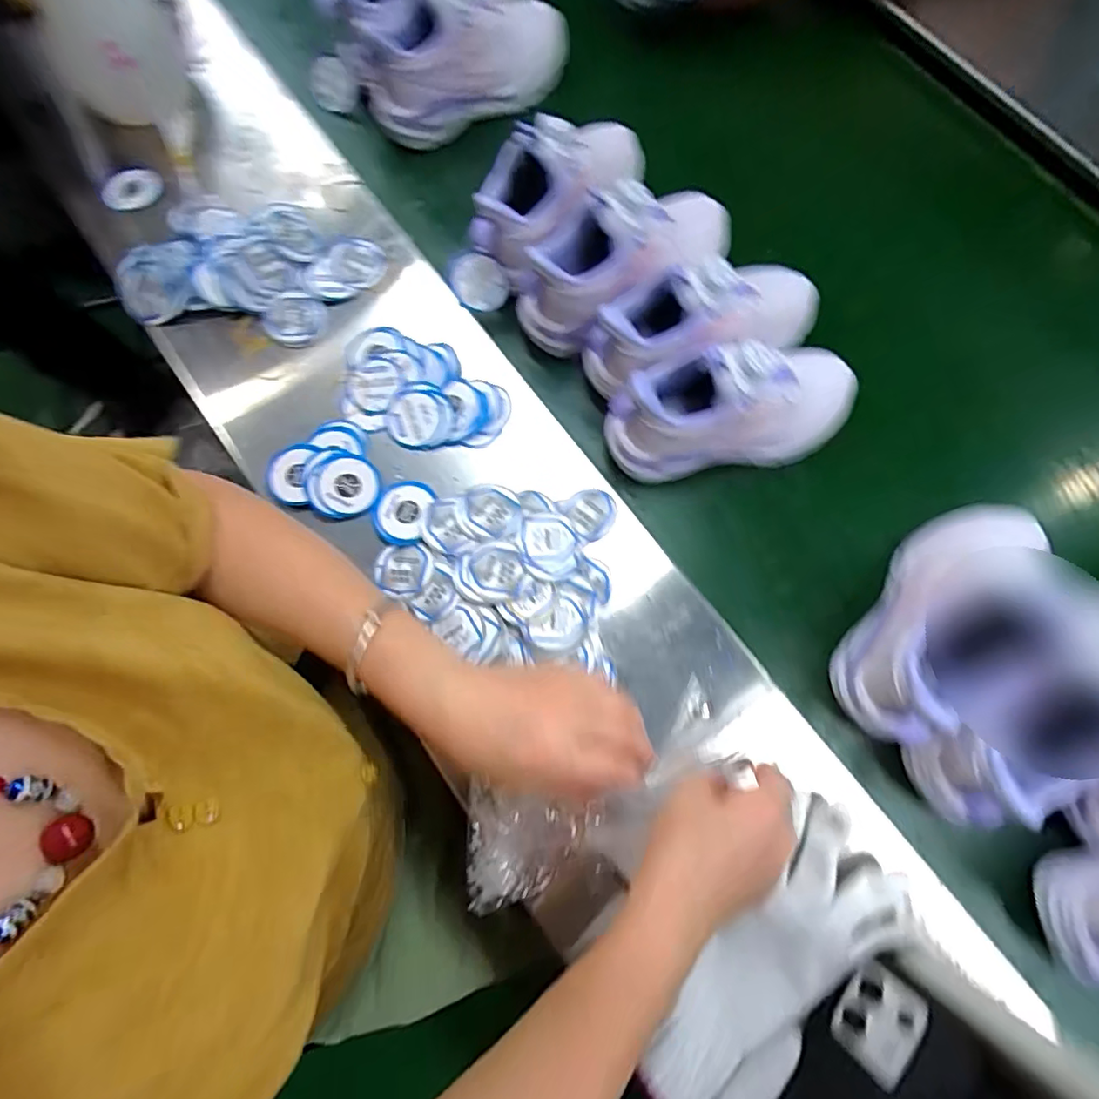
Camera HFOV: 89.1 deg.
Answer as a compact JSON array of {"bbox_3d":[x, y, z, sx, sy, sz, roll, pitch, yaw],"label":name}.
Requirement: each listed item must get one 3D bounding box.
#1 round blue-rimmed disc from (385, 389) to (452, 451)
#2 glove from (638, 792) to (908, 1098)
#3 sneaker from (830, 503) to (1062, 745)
[{"bbox_3d":[-0.111,-0.111,0.474,0.054,0.012,0.049,-2,74,-2],"label":"round blue-rimmed disc"},{"bbox_3d":[0.139,0.261,0.366,0.122,0.034,0.208,43,80,11],"label":"glove"},{"bbox_3d":[0.301,0.048,0.412,0.083,0.085,0.208,35,78,9],"label":"sneaker"}]

